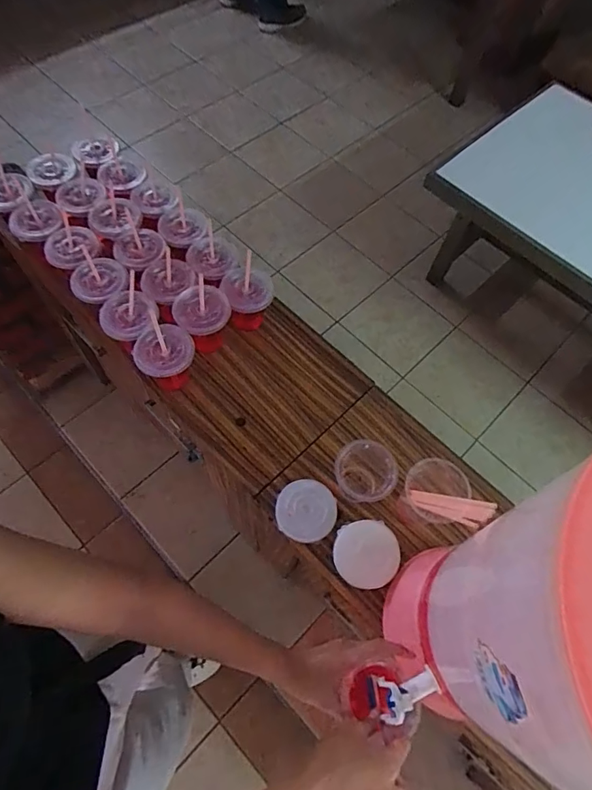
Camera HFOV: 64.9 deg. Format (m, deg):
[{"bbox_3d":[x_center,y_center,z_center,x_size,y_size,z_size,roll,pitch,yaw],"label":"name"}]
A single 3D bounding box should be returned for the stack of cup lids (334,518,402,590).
[{"bbox_3d":[0.107,0.239,0.705,0.094,0.035,0.093,-21,74,5],"label":"stack of cup lids"}]

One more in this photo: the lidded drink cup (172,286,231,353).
[{"bbox_3d":[-0.158,-0.125,0.802,0.089,0.110,0.085,2,63,-3],"label":"lidded drink cup"}]

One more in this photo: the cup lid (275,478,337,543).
[{"bbox_3d":[0.017,0.177,0.718,0.088,0.014,0.091,2,63,-3],"label":"cup lid"}]

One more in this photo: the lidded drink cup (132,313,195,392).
[{"bbox_3d":[-0.213,-0.055,0.778,0.094,0.105,0.097,2,63,-3],"label":"lidded drink cup"}]

